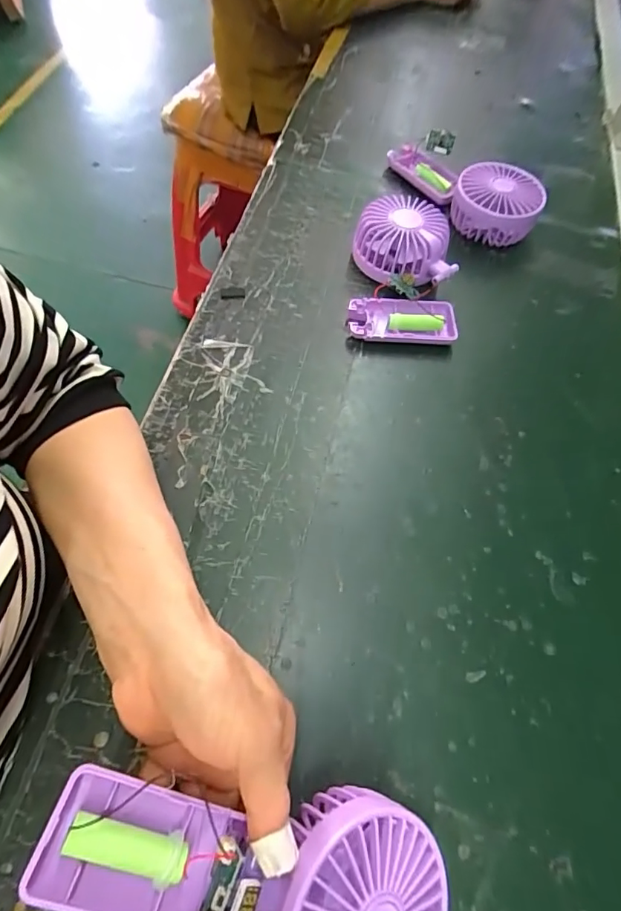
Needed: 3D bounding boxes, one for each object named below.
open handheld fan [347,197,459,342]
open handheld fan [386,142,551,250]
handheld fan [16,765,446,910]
[{"bbox_3d":[0.085,-0.168,0.432,0.093,0.046,0.143,7,62,-1],"label":"open handheld fan"},{"bbox_3d":[0.164,-0.289,0.503,0.082,0.045,0.175,-25,67,-16],"label":"open handheld fan"},{"bbox_3d":[-0.022,0.182,0.201,0.177,0.035,0.081,22,62,-10],"label":"handheld fan"}]

